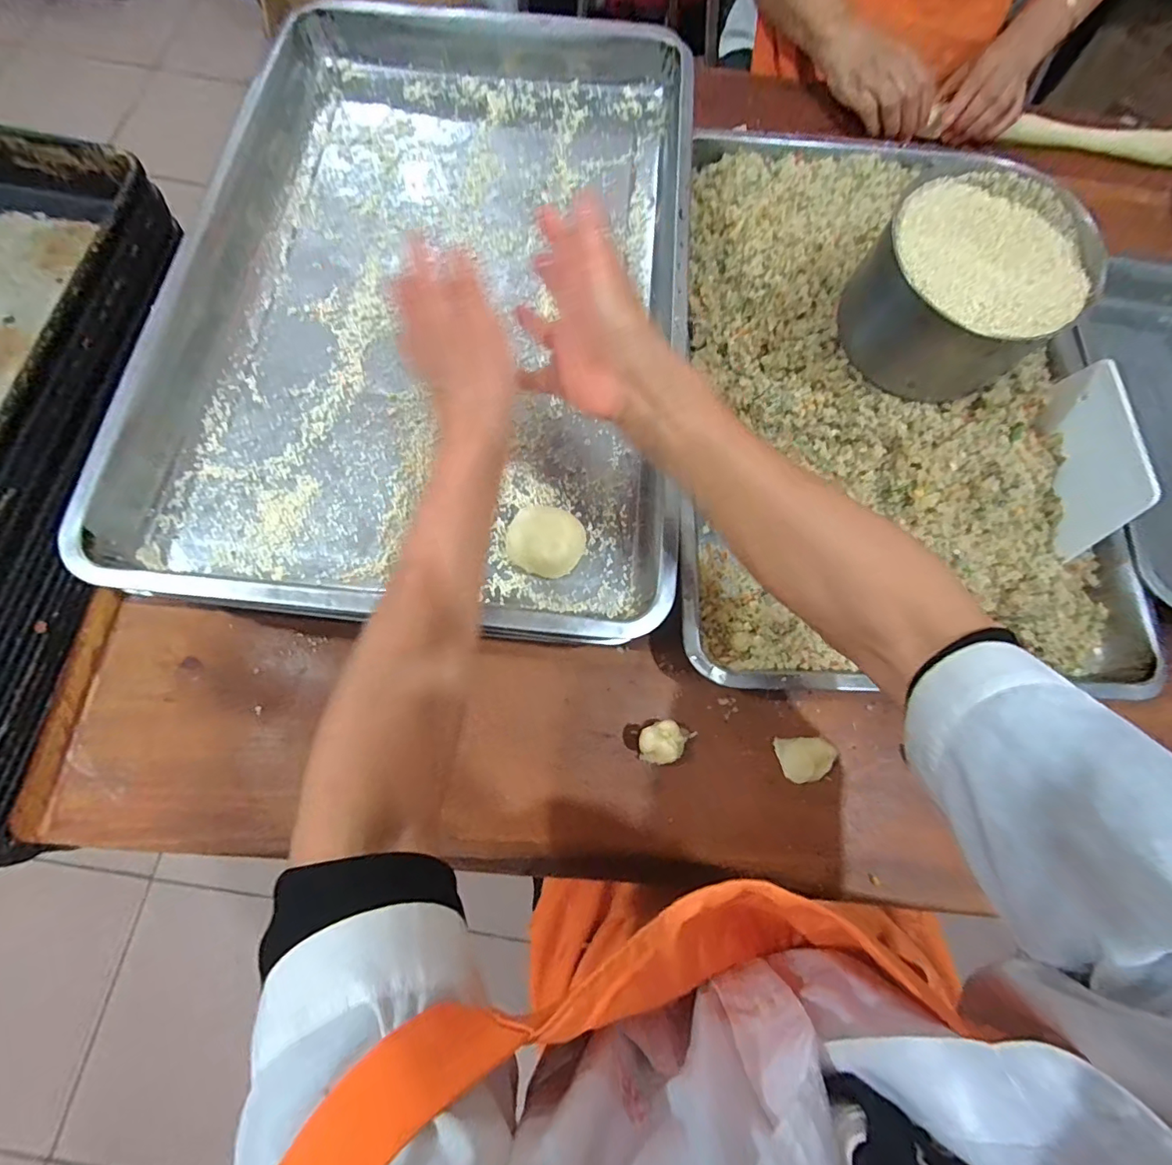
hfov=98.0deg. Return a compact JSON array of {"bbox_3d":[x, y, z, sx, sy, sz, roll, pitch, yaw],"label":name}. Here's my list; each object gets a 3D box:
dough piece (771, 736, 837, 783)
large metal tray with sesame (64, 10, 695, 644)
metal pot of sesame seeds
[{"bbox_3d":[0.173,0.138,0.398,0.041,0.011,0.033,-7,74,-5],"label":"dough piece"},{"bbox_3d":[-0.115,-0.274,0.432,0.386,0.057,0.621,5,72,1],"label":"large metal tray with sesame"},{"bbox_3d":[0.266,-0.202,0.372,0.124,0.101,0.123,1,74,-2],"label":"metal pot of sesame seeds"}]

